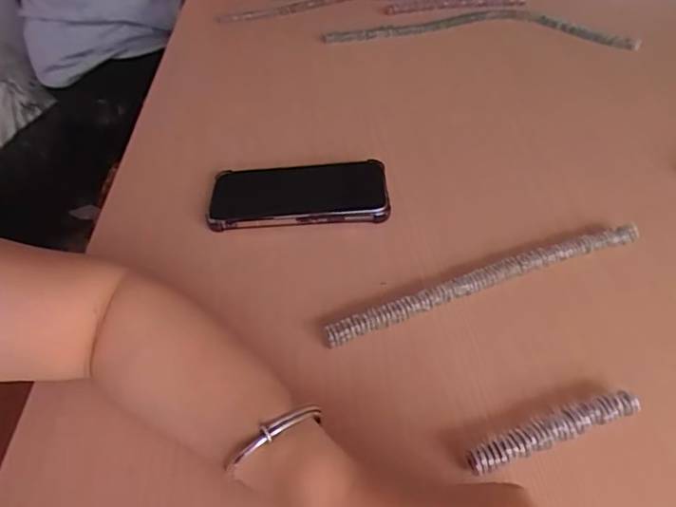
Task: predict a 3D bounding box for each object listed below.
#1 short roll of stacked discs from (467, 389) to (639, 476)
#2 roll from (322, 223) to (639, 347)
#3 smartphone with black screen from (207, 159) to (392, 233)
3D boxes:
[{"bbox_3d":[0.127,0.105,0.312,0.111,0.016,0.014,-16,43,-12],"label":"short roll of stacked discs"},{"bbox_3d":[0.114,0.022,0.401,0.262,0.022,0.015,-17,44,-14],"label":"roll"},{"bbox_3d":[-0.036,-0.057,0.485,0.159,0.017,0.080,-3,42,1],"label":"smartphone with black screen"}]

